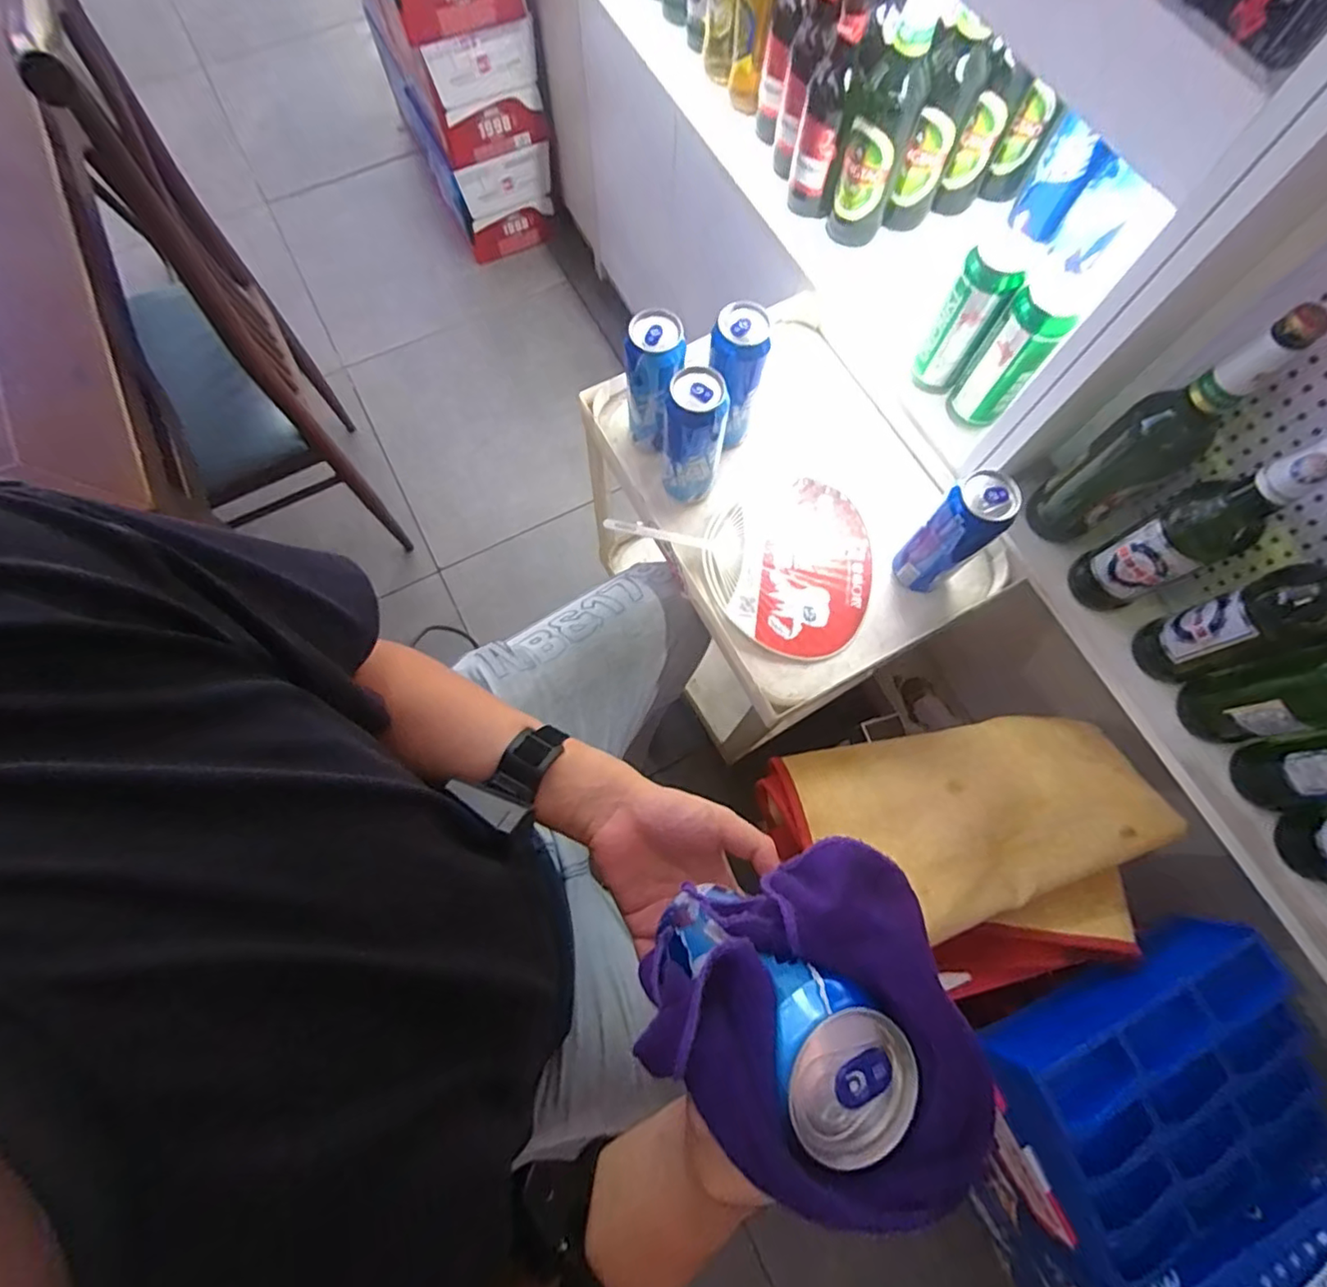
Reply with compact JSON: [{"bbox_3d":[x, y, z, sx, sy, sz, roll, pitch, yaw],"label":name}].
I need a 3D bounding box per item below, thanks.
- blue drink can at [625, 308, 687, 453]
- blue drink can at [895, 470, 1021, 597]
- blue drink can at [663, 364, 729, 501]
[{"bbox_3d":[-0.009,-0.296,0.691,0.060,0.160,0.069,5,73,0],"label":"blue drink can"},{"bbox_3d":[0.303,-0.113,0.633,0.066,0.157,0.058,-41,78,-12],"label":"blue drink can"},{"bbox_3d":[0.035,-0.226,0.673,0.060,0.157,0.067,9,73,2],"label":"blue drink can"}]

